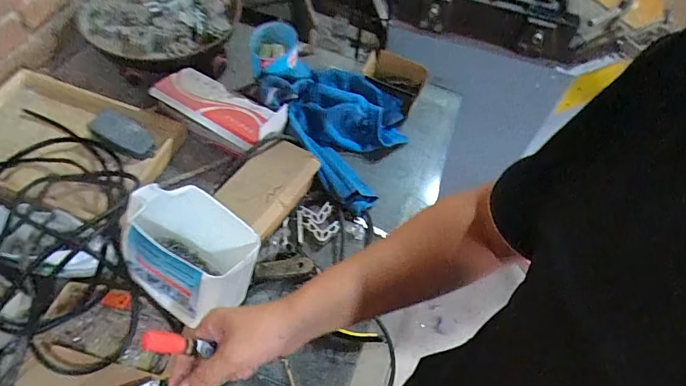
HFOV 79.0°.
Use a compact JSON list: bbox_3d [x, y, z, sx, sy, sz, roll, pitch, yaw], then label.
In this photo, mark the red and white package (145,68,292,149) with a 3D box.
[{"bbox_3d":[-0.241,-0.174,0.827,0.256,0.037,0.109,27,59,13],"label":"red and white package"}]

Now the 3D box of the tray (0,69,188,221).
[{"bbox_3d":[-0.527,-0.092,0.788,0.377,0.078,0.261,20,57,8],"label":"tray"}]

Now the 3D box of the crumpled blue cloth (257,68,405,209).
[{"bbox_3d":[0.013,-0.145,0.877,0.273,0.126,0.306,-37,67,-25],"label":"crumpled blue cloth"}]

